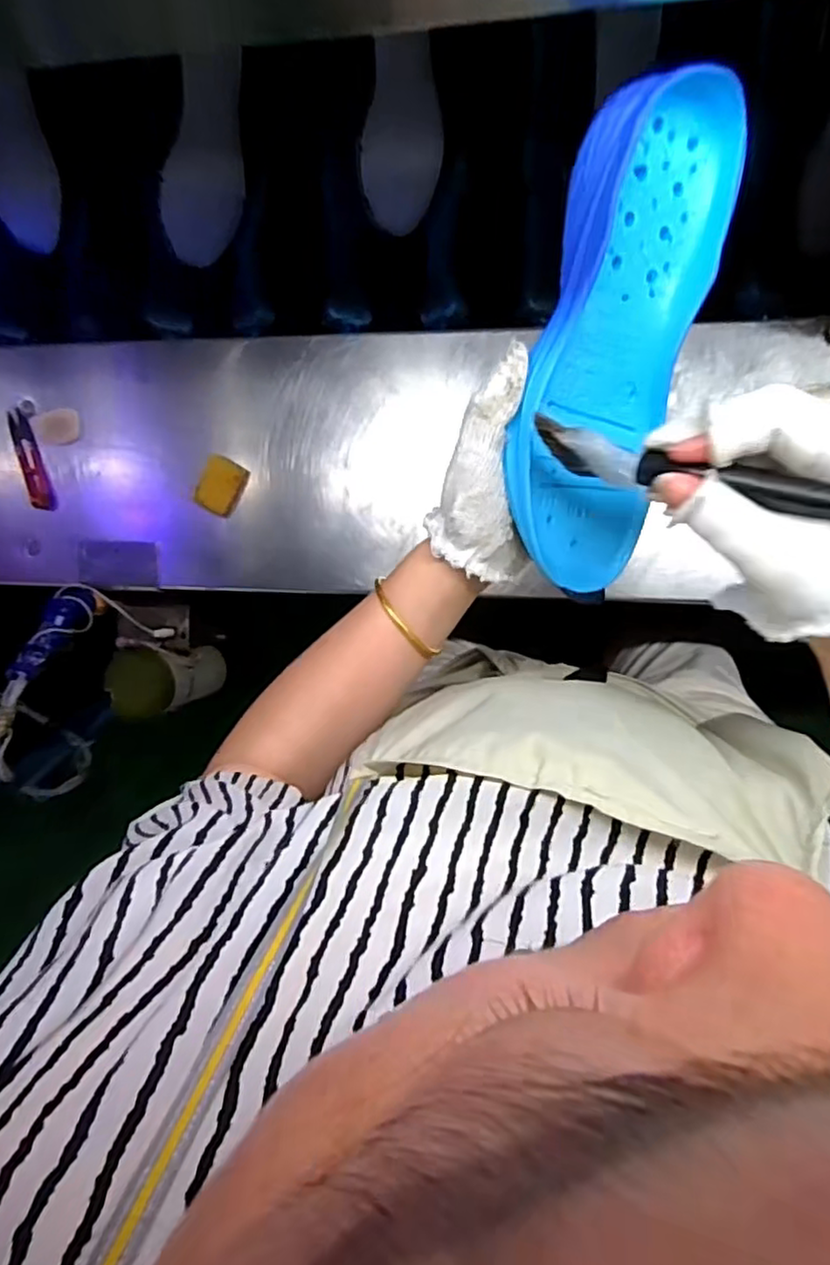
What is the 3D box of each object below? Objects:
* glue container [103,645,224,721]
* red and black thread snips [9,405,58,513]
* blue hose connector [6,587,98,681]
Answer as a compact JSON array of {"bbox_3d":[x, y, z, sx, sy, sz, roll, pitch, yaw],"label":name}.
[{"bbox_3d":[-0.282,0.055,0.773,0.083,0.125,0.078,-6,90,9],"label":"glue container"},{"bbox_3d":[-0.388,-0.175,0.667,0.026,0.008,0.109,-20,88,9],"label":"red and black thread snips"},{"bbox_3d":[-0.328,-0.004,0.606,0.034,0.131,0.037,-12,123,9],"label":"blue hose connector"}]

